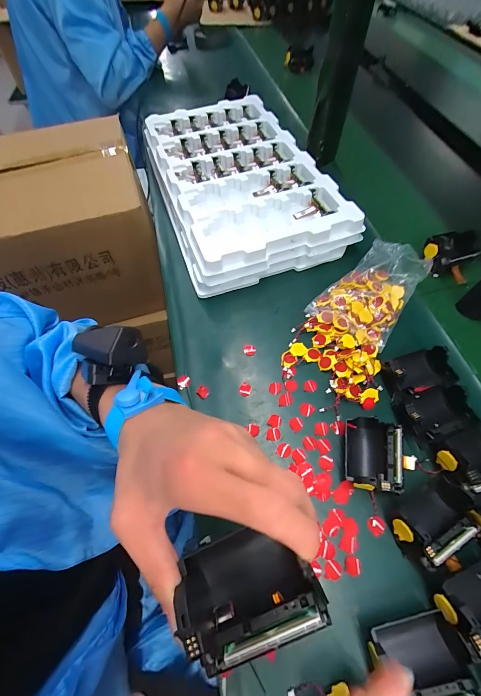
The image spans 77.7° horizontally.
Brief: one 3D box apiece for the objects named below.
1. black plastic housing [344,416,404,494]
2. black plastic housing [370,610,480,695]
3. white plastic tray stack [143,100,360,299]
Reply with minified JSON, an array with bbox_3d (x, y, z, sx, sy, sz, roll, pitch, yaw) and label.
[{"bbox_3d":[0.141,0.109,0.317,0.053,0.035,0.076,10,61,7],"label":"black plastic housing"},{"bbox_3d":[0.148,0.250,0.241,0.065,0.024,0.053,-11,60,-5],"label":"black plastic housing"},{"bbox_3d":[-0.008,-0.293,0.535,0.256,0.087,0.419,-17,61,-8],"label":"white plastic tray stack"}]

